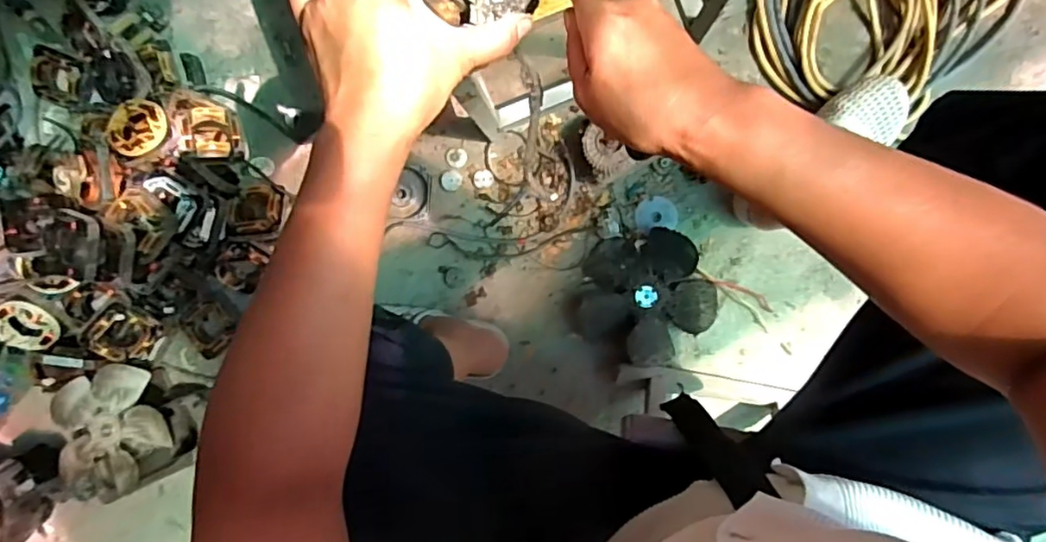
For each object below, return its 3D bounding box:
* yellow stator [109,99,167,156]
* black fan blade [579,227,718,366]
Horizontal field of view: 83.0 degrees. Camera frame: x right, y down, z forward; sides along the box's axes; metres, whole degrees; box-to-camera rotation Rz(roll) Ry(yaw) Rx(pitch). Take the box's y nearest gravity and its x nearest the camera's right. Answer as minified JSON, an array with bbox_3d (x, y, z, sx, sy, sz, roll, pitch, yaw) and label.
[{"bbox_3d":[-0.534,-0.198,0.825,0.077,0.029,0.073,-33,88,-5],"label":"yellow stator"},{"bbox_3d":[0.177,0.029,0.848,0.187,0.034,0.178,0,92,5],"label":"black fan blade"}]

